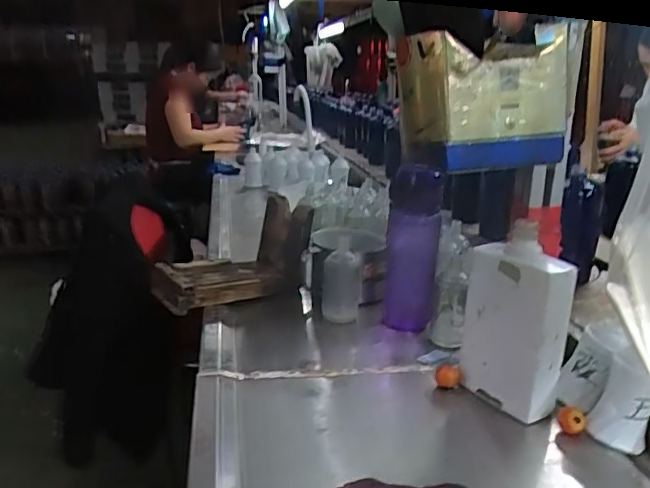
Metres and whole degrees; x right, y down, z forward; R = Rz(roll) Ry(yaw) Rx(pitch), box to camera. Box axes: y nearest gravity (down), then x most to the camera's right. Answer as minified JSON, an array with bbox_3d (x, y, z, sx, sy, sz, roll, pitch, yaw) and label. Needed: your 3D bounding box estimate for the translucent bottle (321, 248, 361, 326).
[{"bbox_3d":[0.023,0.065,0.860,0.059,0.109,0.052,0,18,5],"label":"translucent bottle"}]

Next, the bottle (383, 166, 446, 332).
[{"bbox_3d":[0.124,0.007,0.831,0.078,0.227,0.063,0,18,5],"label":"bottle"}]

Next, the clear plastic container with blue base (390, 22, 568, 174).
[{"bbox_3d":[0.166,-0.157,0.636,0.157,0.135,0.124,-5,18,-9],"label":"clear plastic container with blue base"}]

